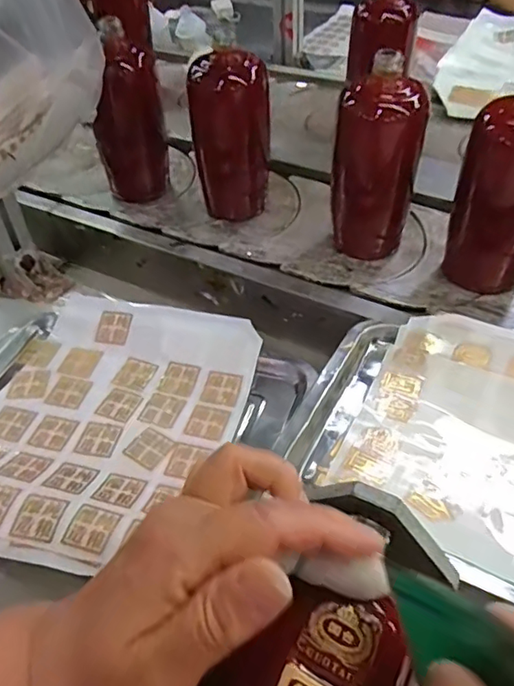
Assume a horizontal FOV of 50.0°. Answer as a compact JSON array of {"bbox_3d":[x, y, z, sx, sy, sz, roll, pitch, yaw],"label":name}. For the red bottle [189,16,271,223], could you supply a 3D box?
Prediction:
[{"bbox_3d":[-0.028,-0.221,0.591,0.062,0.168,0.061,30,54,28],"label":"red bottle"}]

